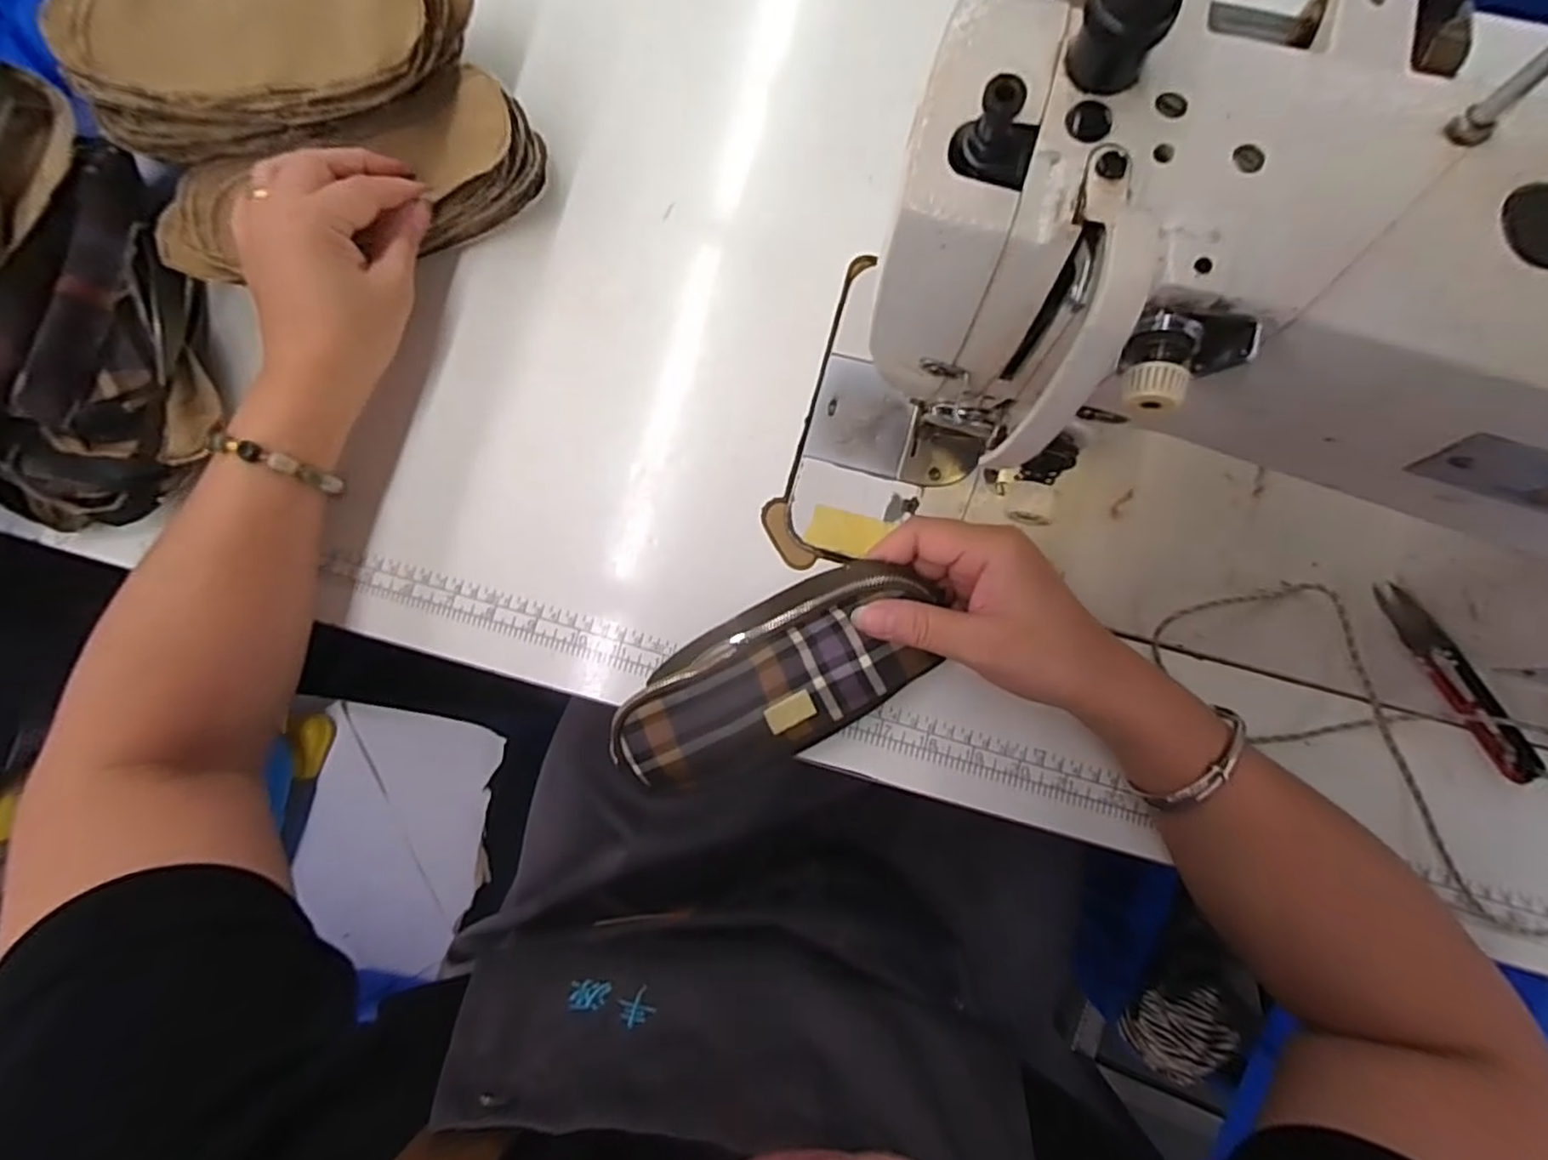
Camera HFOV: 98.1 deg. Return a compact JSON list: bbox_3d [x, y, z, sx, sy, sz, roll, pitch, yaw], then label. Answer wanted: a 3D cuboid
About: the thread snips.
[{"bbox_3d":[0.344,0.049,0.341,0.006,0.022,0.104,-21,70,-1],"label":"thread snips"}]

